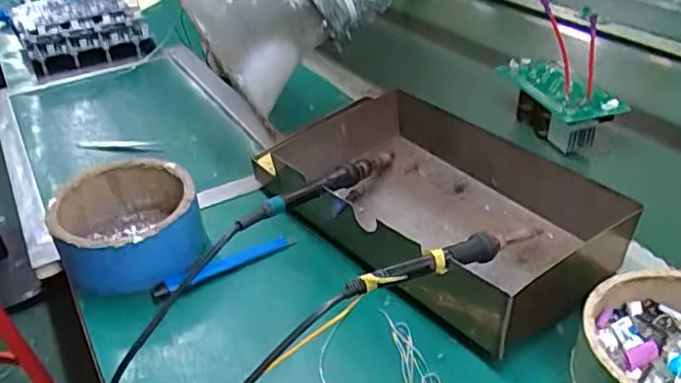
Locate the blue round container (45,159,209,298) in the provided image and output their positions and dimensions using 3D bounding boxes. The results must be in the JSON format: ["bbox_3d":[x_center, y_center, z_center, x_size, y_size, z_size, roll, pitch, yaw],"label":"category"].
[{"bbox_3d":[-0.194,0.030,0.537,0.117,0.066,0.143,-18,38,-21],"label":"blue round container"}]

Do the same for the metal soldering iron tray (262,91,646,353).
[{"bbox_3d":[0.088,-0.006,0.533,0.195,0.080,0.311,-25,41,-29],"label":"metal soldering iron tray"}]

